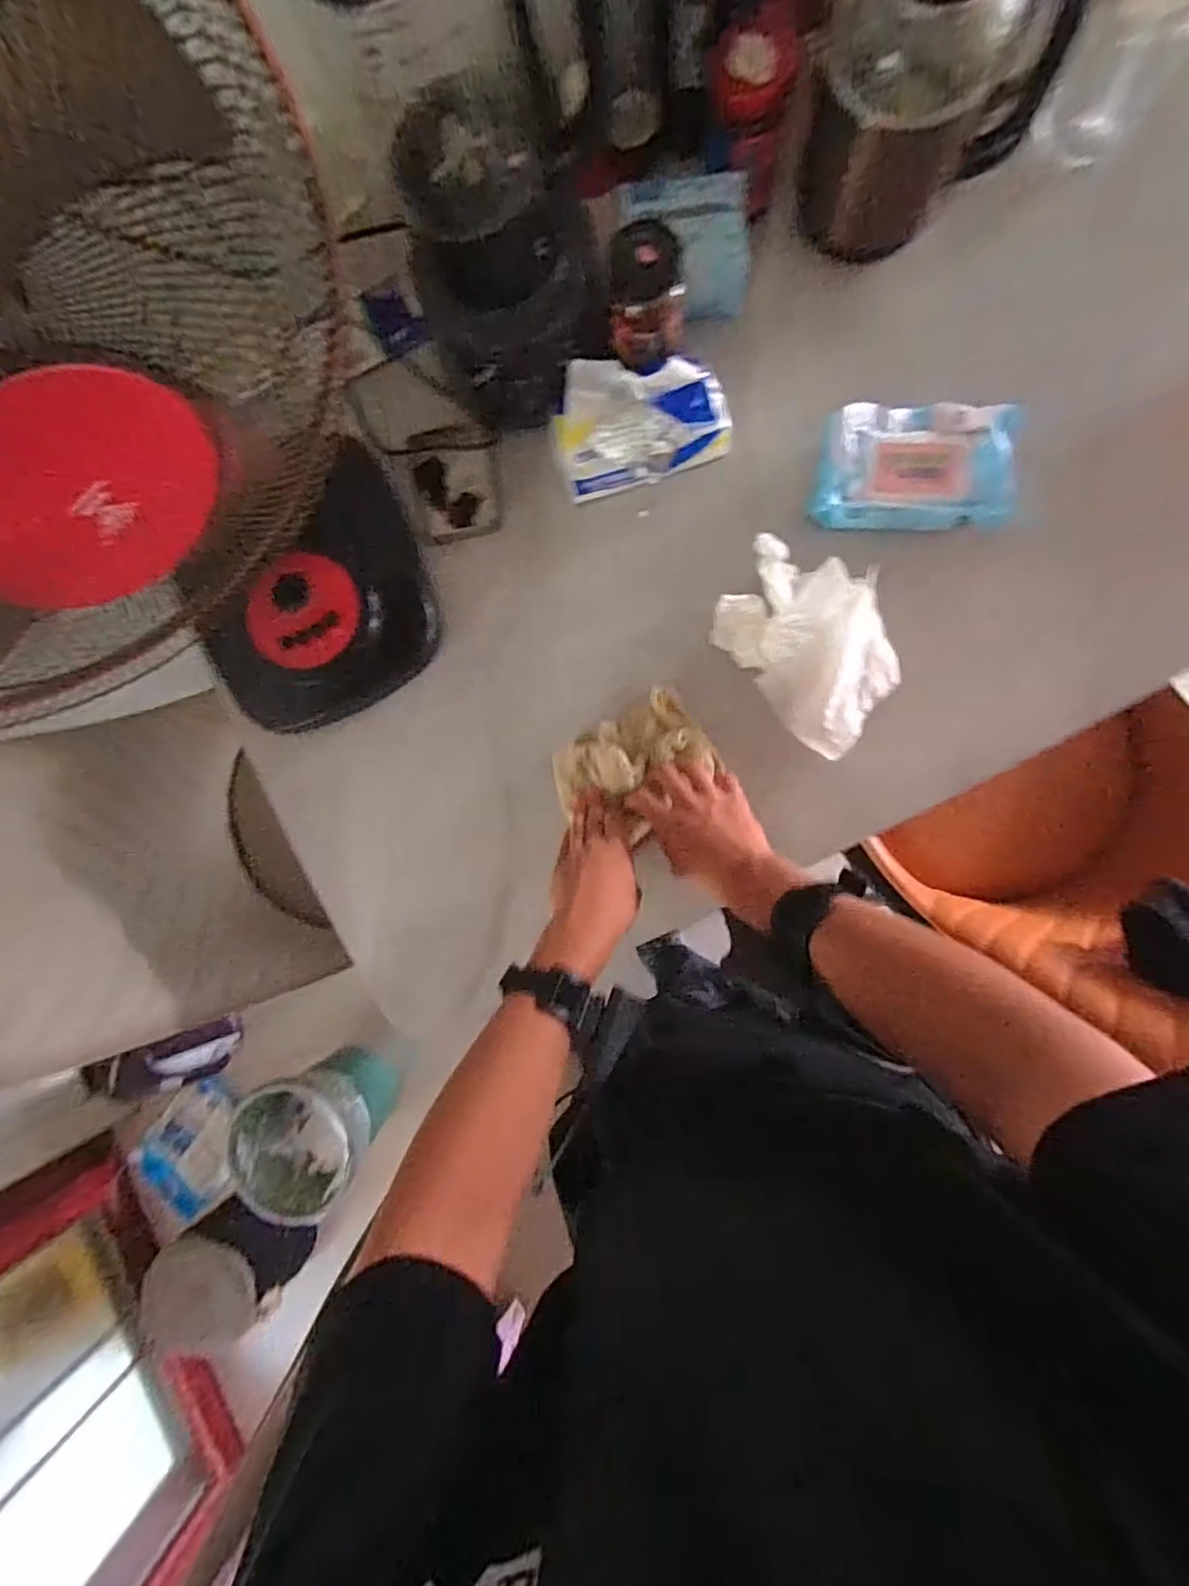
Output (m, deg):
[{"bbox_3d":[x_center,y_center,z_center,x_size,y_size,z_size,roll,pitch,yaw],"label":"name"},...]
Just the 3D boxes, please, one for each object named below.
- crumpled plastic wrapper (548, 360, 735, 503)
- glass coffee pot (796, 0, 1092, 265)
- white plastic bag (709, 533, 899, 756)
[{"bbox_3d":[0.047,-0.354,0.599,0.164,0.056,0.097,-3,89,7],"label":"crumpled plastic wrapper"},{"bbox_3d":[0.281,-0.606,0.522,0.171,0.213,0.113,-31,86,5],"label":"glass coffee pot"},{"bbox_3d":[0.209,-0.148,0.597,0.129,0.057,0.199,-40,86,5],"label":"white plastic bag"}]

